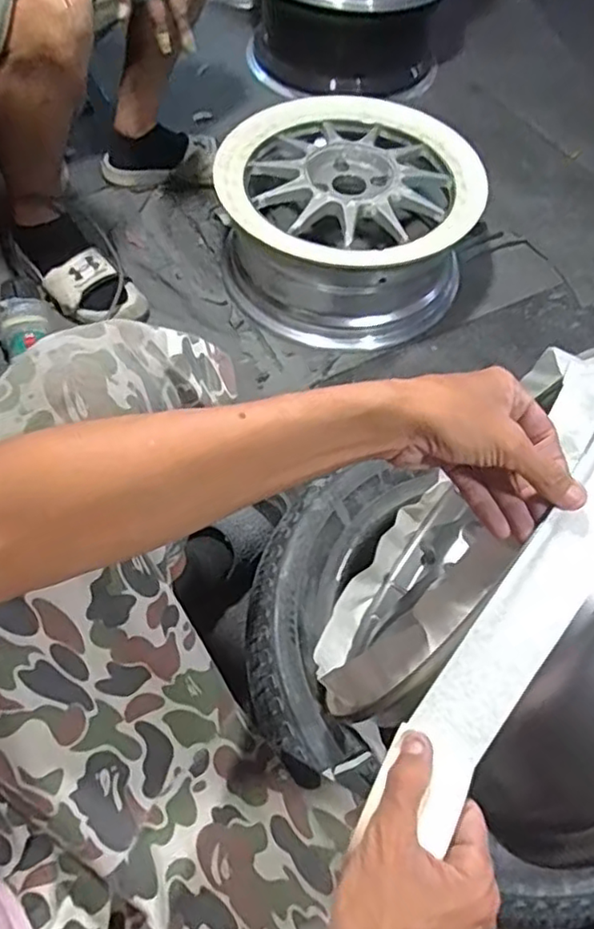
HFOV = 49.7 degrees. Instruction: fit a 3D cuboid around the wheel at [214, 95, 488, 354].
[{"bbox_3d":[0.085,-0.432,1.096,0.412,0.163,0.393,5,58,1],"label":"wheel"}]

